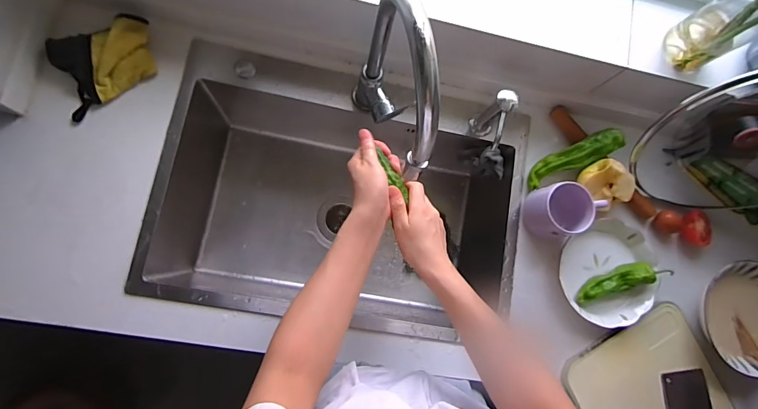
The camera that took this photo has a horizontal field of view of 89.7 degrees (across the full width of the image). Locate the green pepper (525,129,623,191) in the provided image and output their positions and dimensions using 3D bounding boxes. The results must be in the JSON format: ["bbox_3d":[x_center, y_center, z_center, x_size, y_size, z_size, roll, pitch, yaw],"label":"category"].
[{"bbox_3d":[0.362,-0.087,0.714,0.183,0.031,0.045,-26,88,8],"label":"green pepper"}]

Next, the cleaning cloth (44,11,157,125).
[{"bbox_3d":[-0.458,-0.240,0.629,0.183,0.046,0.112,-34,88,-12],"label":"cleaning cloth"}]

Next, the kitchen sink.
[{"bbox_3d":[-0.074,0.007,0.778,0.629,0.231,0.423,11,80,-7],"label":"kitchen sink"}]

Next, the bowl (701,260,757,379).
[{"bbox_3d":[0.684,0.212,0.723,0.195,0.071,0.195,1,82,-8],"label":"bowl"}]

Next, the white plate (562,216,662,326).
[{"bbox_3d":[0.429,0.125,0.705,0.184,0.047,0.188,1,82,-8],"label":"white plate"}]

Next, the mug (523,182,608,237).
[{"bbox_3d":[0.327,0.009,0.679,0.109,0.073,0.088,-10,83,-10],"label":"mug"}]

